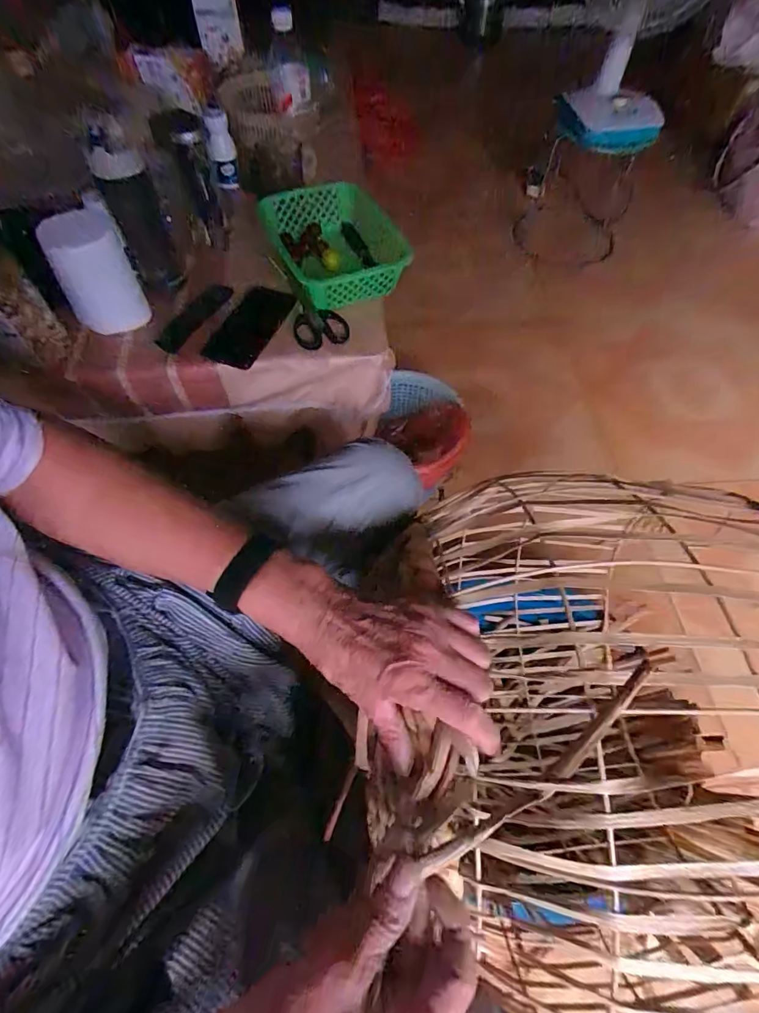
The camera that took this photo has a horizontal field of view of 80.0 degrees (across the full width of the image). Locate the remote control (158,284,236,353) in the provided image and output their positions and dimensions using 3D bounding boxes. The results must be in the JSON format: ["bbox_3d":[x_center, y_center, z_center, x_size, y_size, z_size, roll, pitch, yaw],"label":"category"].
[{"bbox_3d":[-0.288,-0.295,0.703,0.139,0.017,0.037,-44,69,-3],"label":"remote control"}]

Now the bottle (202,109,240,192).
[{"bbox_3d":[-0.286,-0.648,0.821,0.043,0.051,0.140,-8,102,-6],"label":"bottle"}]

